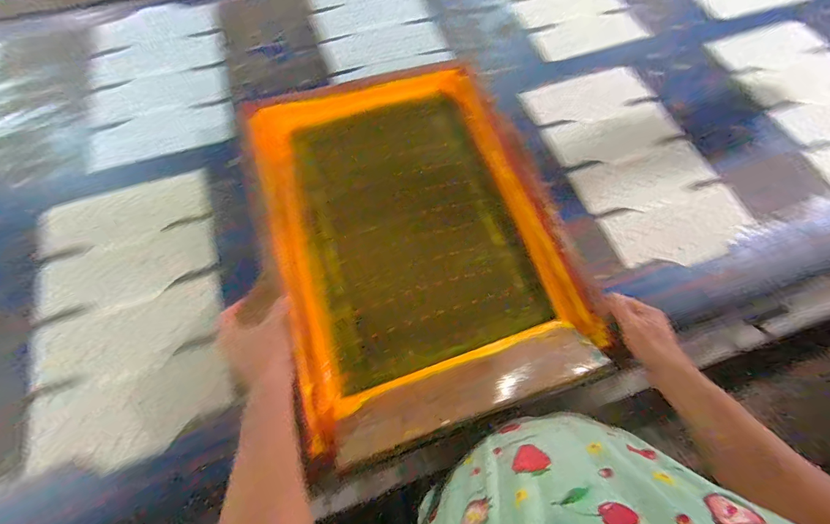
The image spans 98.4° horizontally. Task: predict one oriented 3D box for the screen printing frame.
[{"bbox_3d":[-0.013,-0.085,0.662,0.499,0.079,0.700,-19,69,-6],"label":"screen printing frame"}]

